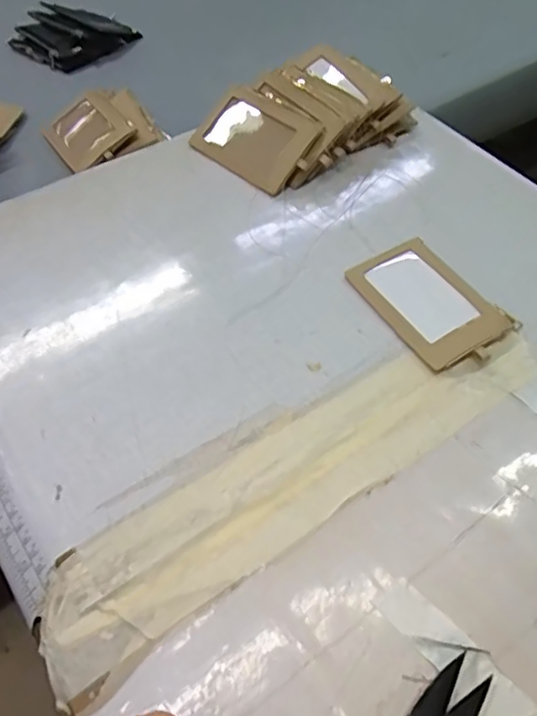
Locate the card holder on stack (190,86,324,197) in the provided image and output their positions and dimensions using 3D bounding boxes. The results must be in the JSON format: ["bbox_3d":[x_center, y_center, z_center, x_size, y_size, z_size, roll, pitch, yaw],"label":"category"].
[{"bbox_3d":[-0.013,-0.201,0.522,0.113,0.009,0.075,35,90,25],"label":"card holder on stack"}]

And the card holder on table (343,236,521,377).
[{"bbox_3d":[0.121,-0.042,0.430,0.069,0.014,0.113,-32,59,-6],"label":"card holder on table"}]

